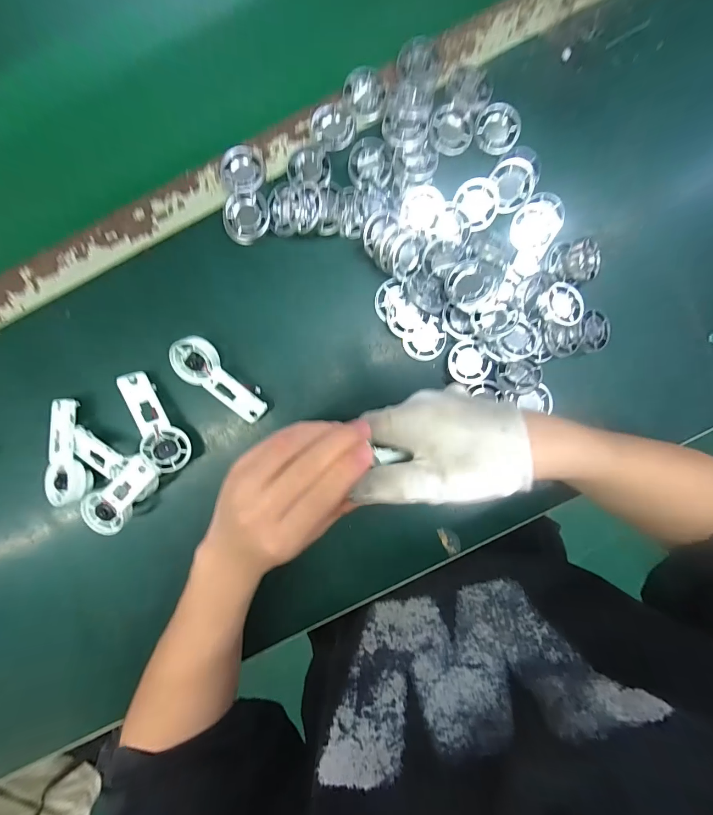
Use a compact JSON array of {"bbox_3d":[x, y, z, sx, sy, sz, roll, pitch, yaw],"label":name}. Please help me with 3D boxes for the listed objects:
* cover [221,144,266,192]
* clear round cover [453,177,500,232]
[{"bbox_3d":[-0.101,-0.211,0.323,0.038,0.013,0.037,0,94,-1],"label":"cover"},{"bbox_3d":[0.105,-0.177,0.312,0.034,0.009,0.040,-38,94,2],"label":"clear round cover"}]

